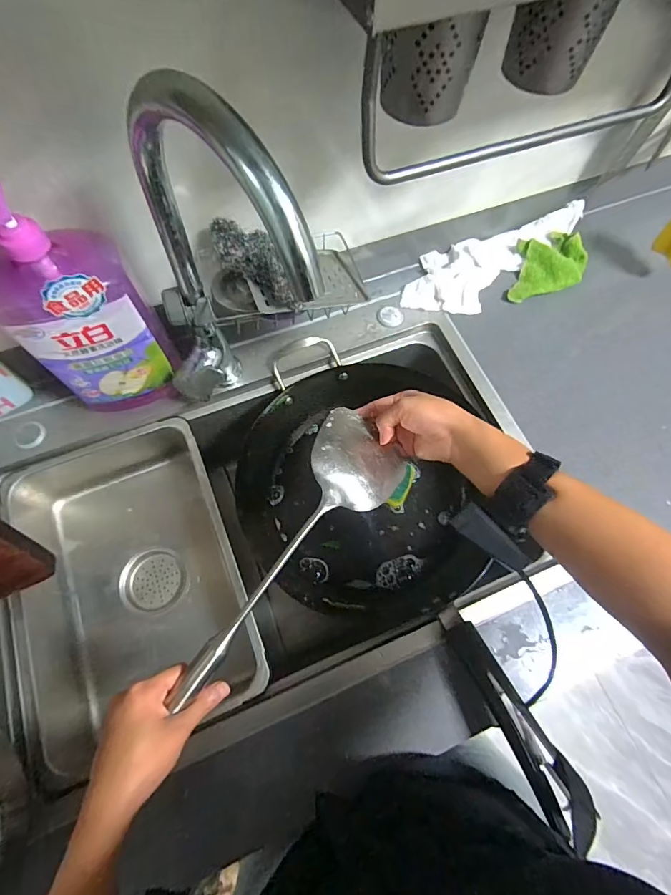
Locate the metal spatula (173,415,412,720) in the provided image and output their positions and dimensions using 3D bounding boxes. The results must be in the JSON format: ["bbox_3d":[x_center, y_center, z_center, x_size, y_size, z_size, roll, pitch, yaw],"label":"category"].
[{"bbox_3d":[-0.041,0.093,0.383,0.089,0.051,0.292,34,74,12],"label":"metal spatula"}]

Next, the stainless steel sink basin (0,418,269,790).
[{"bbox_3d":[-0.254,0.153,0.538,0.242,0.111,0.354,-22,70,-9],"label":"stainless steel sink basin"}]

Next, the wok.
[{"bbox_3d":[0.040,0.045,0.564,0.338,0.079,0.336,11,68,3],"label":"wok"}]

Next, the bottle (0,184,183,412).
[{"bbox_3d":[-0.259,-0.135,0.424,0.113,0.265,0.065,-9,69,-5],"label":"bottle"}]

